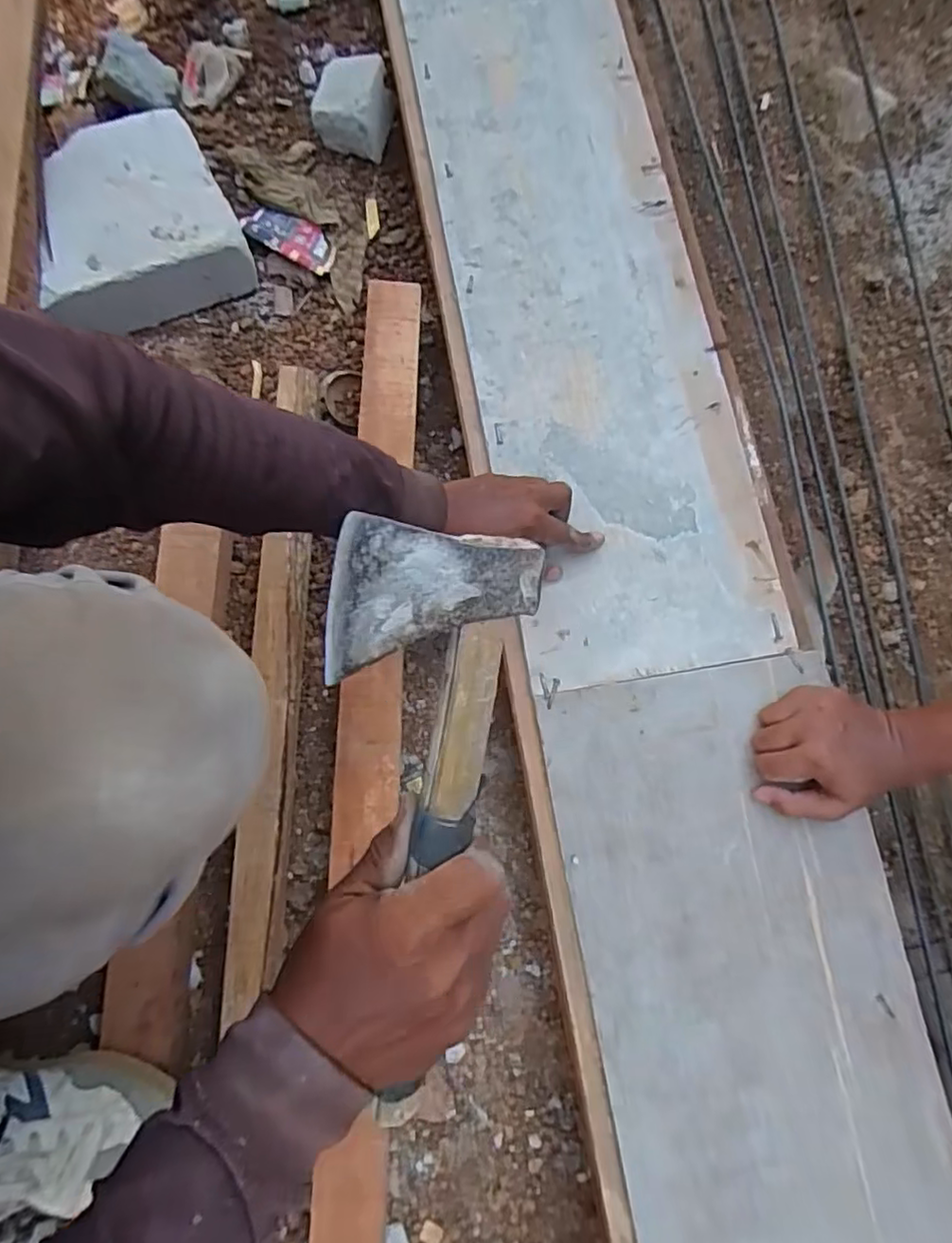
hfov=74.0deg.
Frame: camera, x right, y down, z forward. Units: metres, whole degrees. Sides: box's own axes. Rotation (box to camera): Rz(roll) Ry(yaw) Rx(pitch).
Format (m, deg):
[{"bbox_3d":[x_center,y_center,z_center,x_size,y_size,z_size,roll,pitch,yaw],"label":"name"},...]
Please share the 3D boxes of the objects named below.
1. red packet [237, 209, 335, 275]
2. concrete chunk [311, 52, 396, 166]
[{"bbox_3d":[-0.219,-0.458,0.754,0.120,0.015,0.056,28,79,5],"label":"red packet"},{"bbox_3d":[-0.153,-0.634,0.773,0.100,0.055,0.123,-7,78,-3],"label":"concrete chunk"}]

